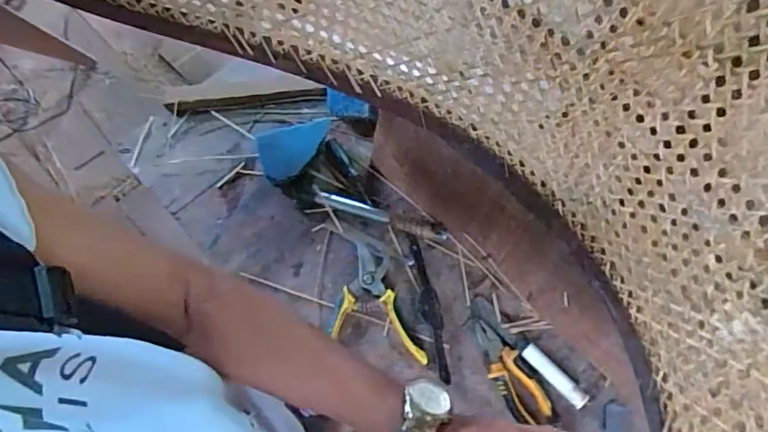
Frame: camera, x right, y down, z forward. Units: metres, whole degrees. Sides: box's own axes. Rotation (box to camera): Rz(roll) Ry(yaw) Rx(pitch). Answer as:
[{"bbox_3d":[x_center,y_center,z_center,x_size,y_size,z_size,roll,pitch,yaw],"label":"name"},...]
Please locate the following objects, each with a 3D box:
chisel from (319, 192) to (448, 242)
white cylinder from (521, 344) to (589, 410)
[{"bbox_3d":[-0.005,-0.001,0.794,0.204,0.017,0.025,16,72,8],"label":"chisel"},{"bbox_3d":[0.223,0.208,0.693,0.026,0.020,0.095,-41,74,-12],"label":"white cylinder"}]

